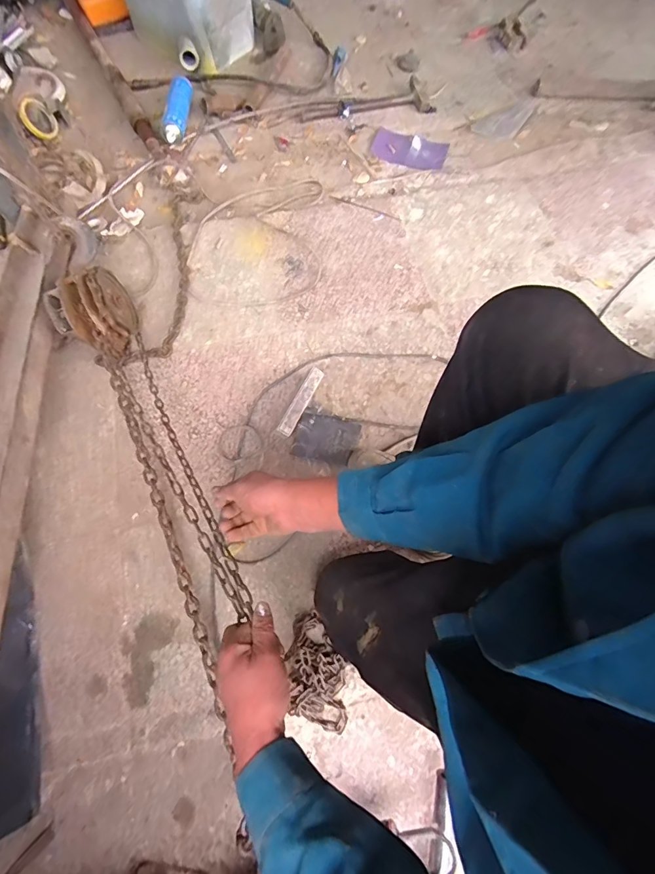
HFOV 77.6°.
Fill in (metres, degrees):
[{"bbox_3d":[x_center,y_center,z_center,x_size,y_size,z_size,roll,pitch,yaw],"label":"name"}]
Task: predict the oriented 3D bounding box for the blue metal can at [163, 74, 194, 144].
[{"bbox_3d":[-0.436,-0.967,1.195,0.058,0.069,0.224,3,70,-1],"label":"blue metal can"}]

